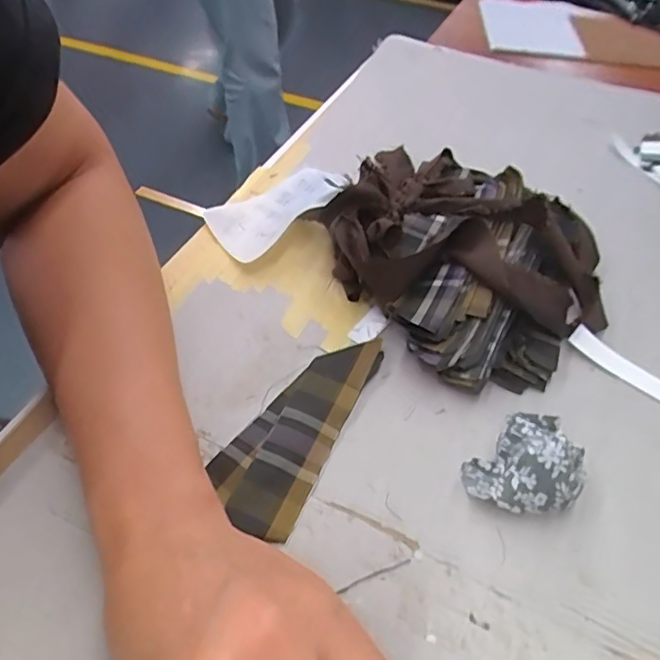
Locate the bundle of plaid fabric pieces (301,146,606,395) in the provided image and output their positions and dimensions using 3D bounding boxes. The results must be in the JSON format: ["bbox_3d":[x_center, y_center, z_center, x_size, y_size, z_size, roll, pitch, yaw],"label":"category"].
[{"bbox_3d":[0.078,-0.063,0.382,0.161,0.043,0.214,-29,57,-27],"label":"bundle of plaid fabric pieces"}]

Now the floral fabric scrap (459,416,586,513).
[{"bbox_3d":[0.096,0.068,0.278,0.044,0.035,0.043,-28,57,-27],"label":"floral fabric scrap"}]

